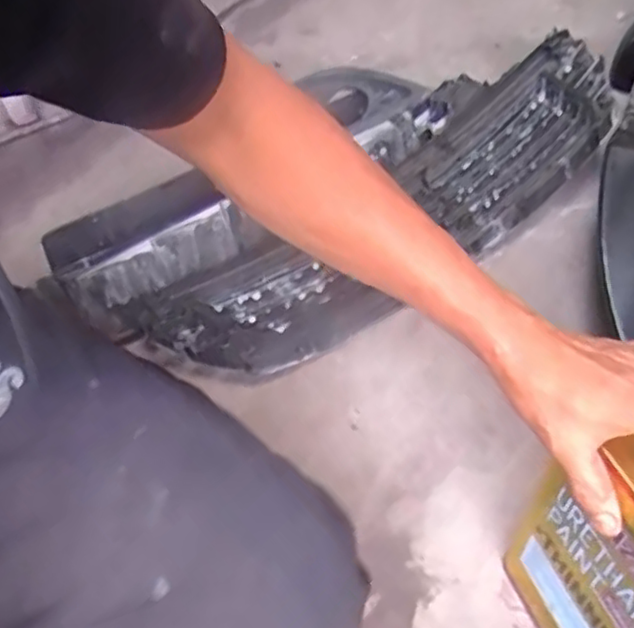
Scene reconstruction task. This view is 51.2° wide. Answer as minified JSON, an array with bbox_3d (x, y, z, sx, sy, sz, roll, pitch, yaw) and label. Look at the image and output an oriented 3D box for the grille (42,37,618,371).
[{"bbox_3d":[0.054,-0.177,0.941,0.865,0.125,0.356,-30,51,-25],"label":"grille"}]

